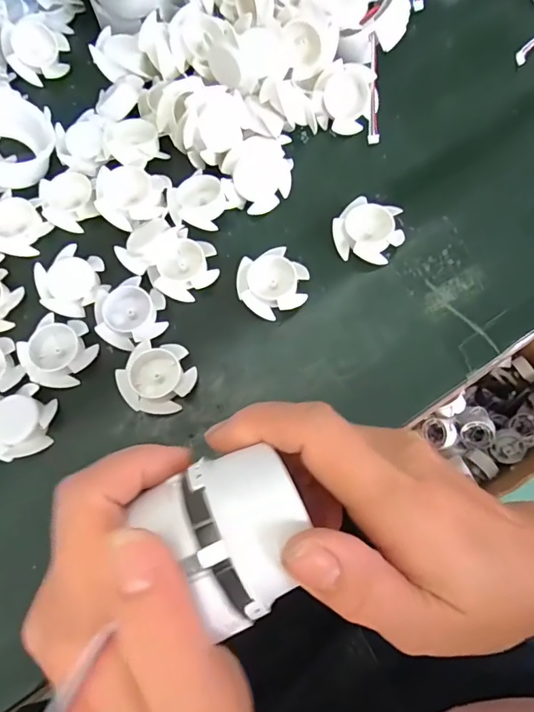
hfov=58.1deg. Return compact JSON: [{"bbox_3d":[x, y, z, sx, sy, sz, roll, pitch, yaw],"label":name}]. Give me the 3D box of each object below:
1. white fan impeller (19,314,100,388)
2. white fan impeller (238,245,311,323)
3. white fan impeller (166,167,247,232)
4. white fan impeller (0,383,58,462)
[{"bbox_3d":[-0.118,-0.002,0.273,0.036,0.015,0.039,0,75,0],"label":"white fan impeller"},{"bbox_3d":[0.003,-0.042,0.281,0.039,0.013,0.036,0,75,0],"label":"white fan impeller"},{"bbox_3d":[-0.040,-0.094,0.293,0.038,0.014,0.036,0,75,0],"label":"white fan impeller"},{"bbox_3d":[-0.134,0.036,0.261,0.036,0.014,0.040,4,75,1],"label":"white fan impeller"}]

